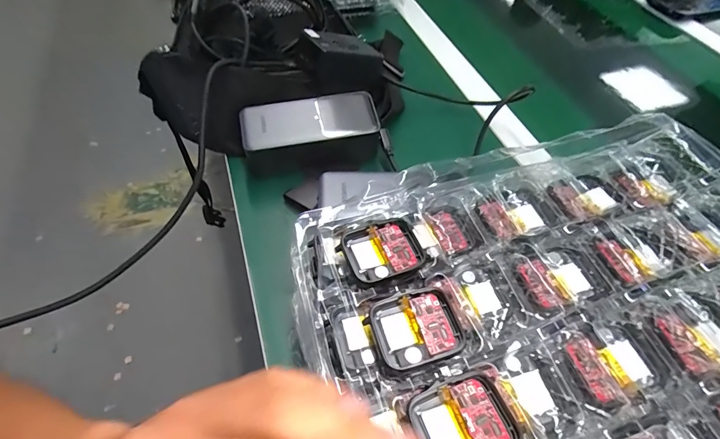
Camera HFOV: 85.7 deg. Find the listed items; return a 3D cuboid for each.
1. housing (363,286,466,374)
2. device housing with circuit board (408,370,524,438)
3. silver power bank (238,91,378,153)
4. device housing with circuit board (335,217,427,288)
[{"bbox_3d":[0.029,0.056,0.197,0.042,0.008,0.037,-13,56,-14],"label":"housing"},{"bbox_3d":[0.046,0.090,0.170,0.042,0.007,0.037,-14,56,-14],"label":"device housing with circuit board"},{"bbox_3d":[-0.046,-0.096,0.377,0.133,0.025,0.051,-7,54,-10],"label":"silver power bank"},{"bbox_3d":[0.014,0.019,0.224,0.046,0.009,0.038,-15,56,-15],"label":"device housing with circuit board"}]

